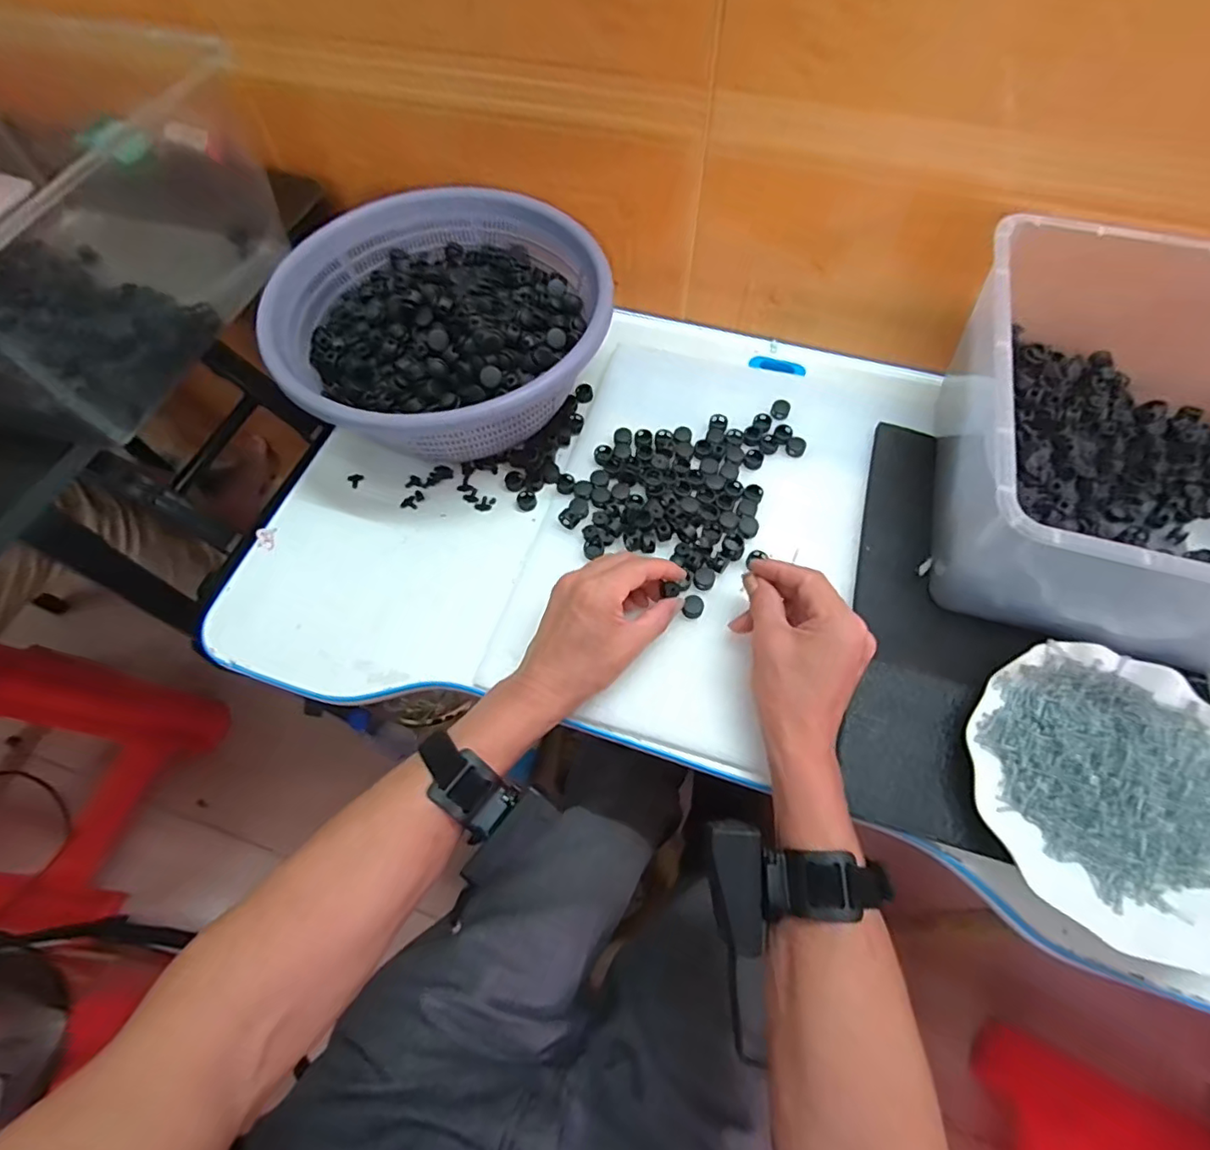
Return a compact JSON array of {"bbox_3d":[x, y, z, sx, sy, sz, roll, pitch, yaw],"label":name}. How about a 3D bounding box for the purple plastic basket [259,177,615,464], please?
[{"bbox_3d":[-0.141,-0.213,0.525,0.259,0.114,0.271,-41,69,-16],"label":"purple plastic basket"}]

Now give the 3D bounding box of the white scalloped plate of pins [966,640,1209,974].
[{"bbox_3d":[0.327,0.137,0.368,0.175,0.028,0.179,-1,64,2],"label":"white scalloped plate of pins"}]

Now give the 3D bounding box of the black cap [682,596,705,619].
[{"bbox_3d":[0.070,0.025,0.450,0.015,0.012,0.016,-1,64,2],"label":"black cap"}]

